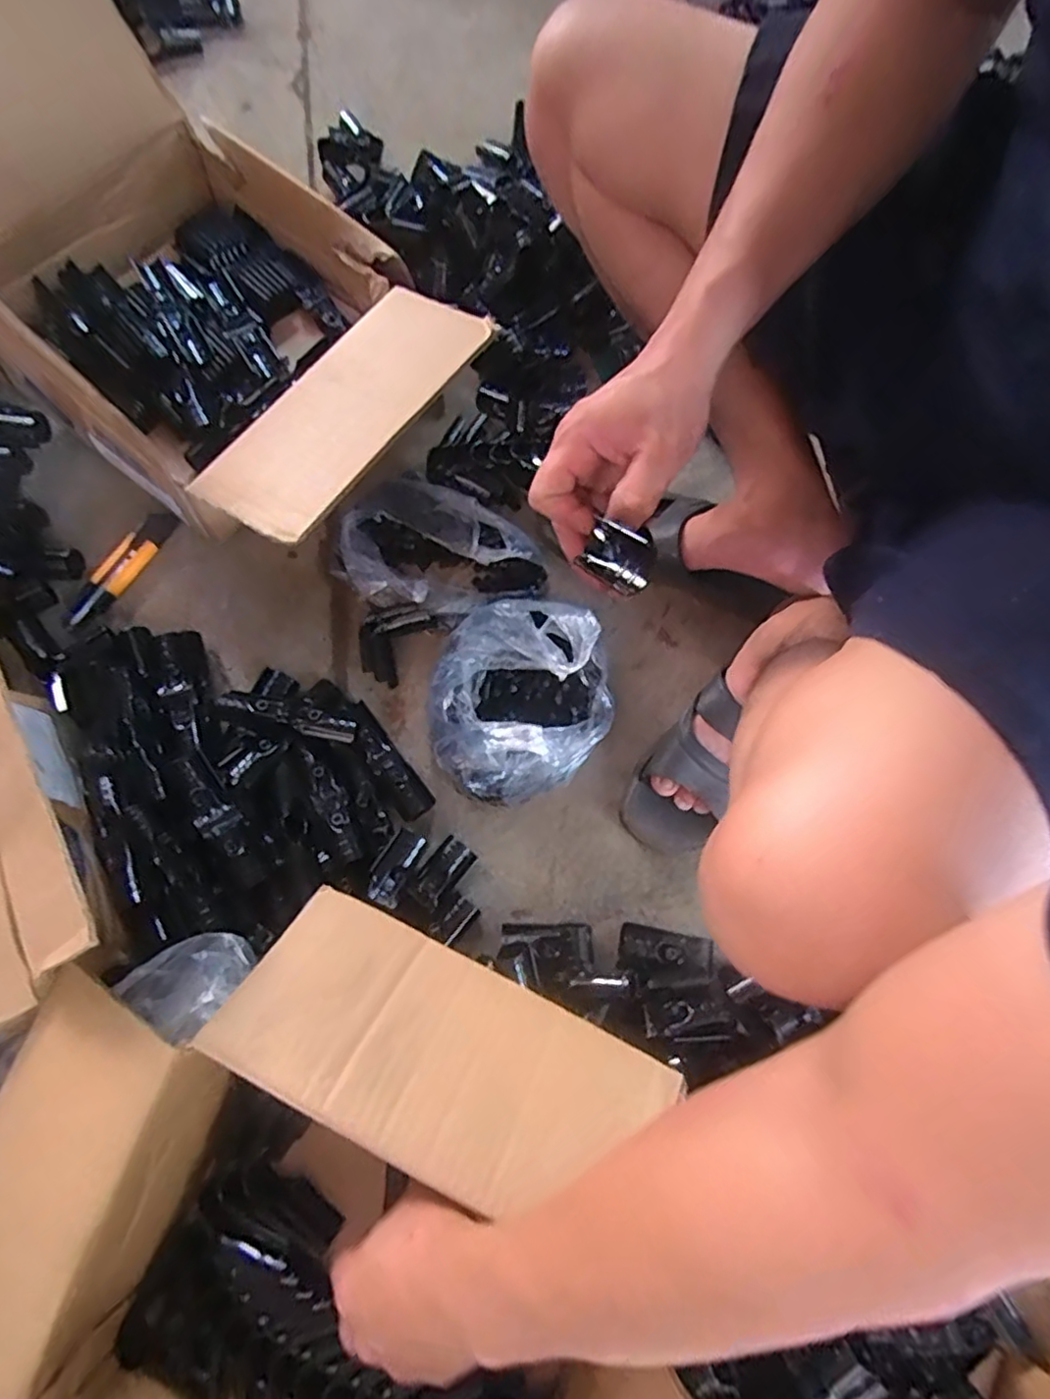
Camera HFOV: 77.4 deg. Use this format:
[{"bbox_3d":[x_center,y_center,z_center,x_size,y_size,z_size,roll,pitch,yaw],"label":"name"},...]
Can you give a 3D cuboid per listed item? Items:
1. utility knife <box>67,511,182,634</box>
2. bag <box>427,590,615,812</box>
[{"bbox_3d":[-0.424,-0.138,0.681,0.037,0.017,0.150,32,75,7],"label":"utility knife"},{"bbox_3d":[-0.001,-0.015,0.595,0.166,0.112,0.204,5,74,0],"label":"bag"}]

